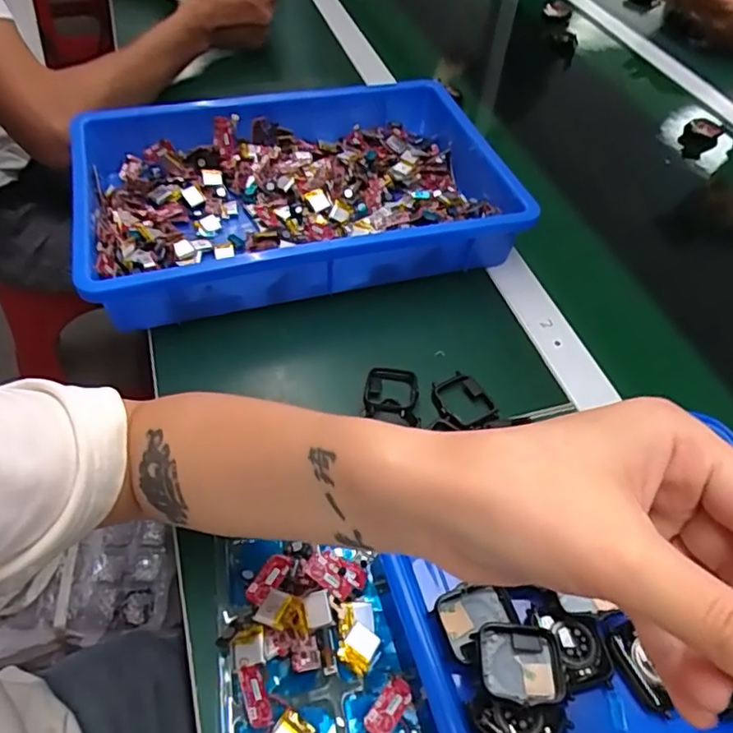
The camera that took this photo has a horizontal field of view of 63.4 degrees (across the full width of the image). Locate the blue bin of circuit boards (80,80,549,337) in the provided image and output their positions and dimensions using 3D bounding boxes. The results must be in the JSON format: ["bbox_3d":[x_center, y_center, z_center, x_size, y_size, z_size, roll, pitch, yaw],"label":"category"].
[{"bbox_3d":[-0.053,-0.165,0.534,0.371,0.068,0.263,-9,52,-13],"label":"blue bin of circuit boards"}]

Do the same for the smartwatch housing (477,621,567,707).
[{"bbox_3d":[0.077,0.151,0.299,0.043,0.015,0.036,4,50,-2],"label":"smartwatch housing"}]

